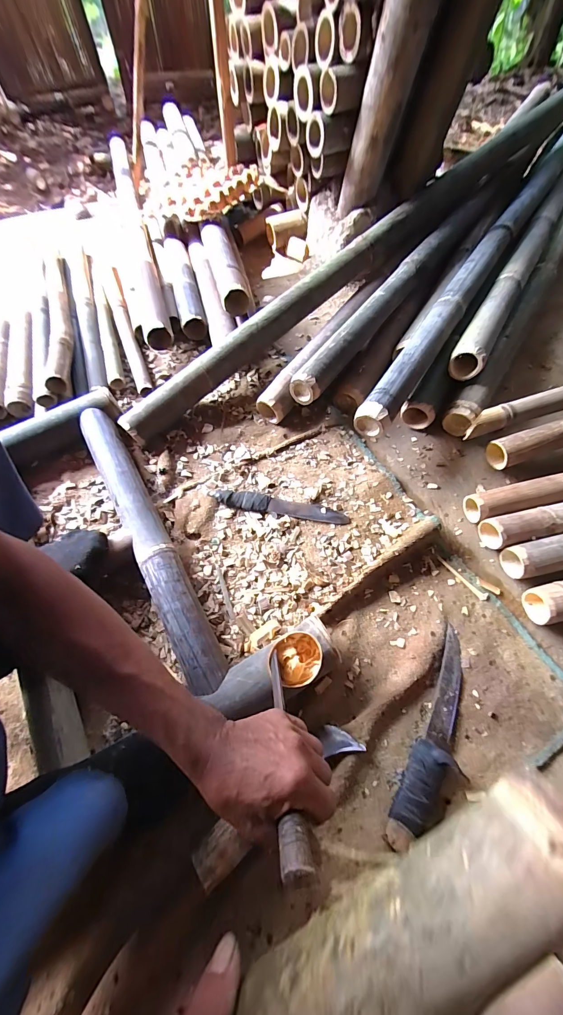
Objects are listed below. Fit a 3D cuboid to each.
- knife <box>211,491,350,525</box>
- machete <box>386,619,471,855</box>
[{"bbox_3d":[-0.002,-0.002,0.662,0.260,0.017,0.040,9,63,7],"label":"knife"},{"bbox_3d":[0.221,0.312,0.484,0.049,0.029,0.285,27,66,15],"label":"machete"}]

